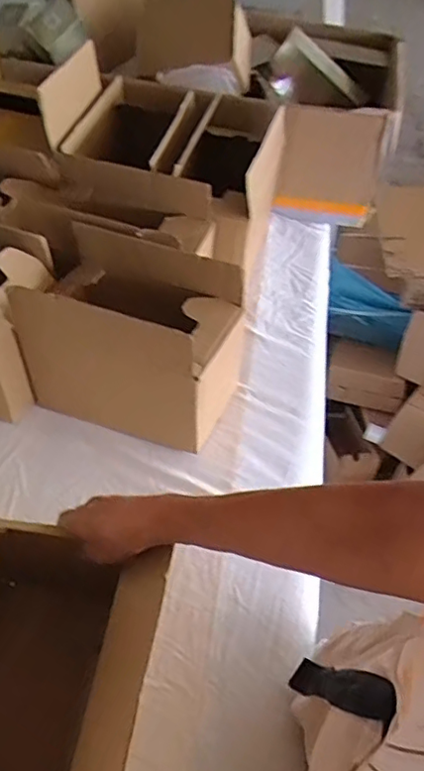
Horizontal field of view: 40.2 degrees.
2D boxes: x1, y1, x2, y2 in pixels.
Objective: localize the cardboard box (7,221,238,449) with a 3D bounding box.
[{"bbox_3d":[-0.102,-0.056,0.741,0.250,0.227,0.139,18,52,8],"label":"cardboard box"}]

